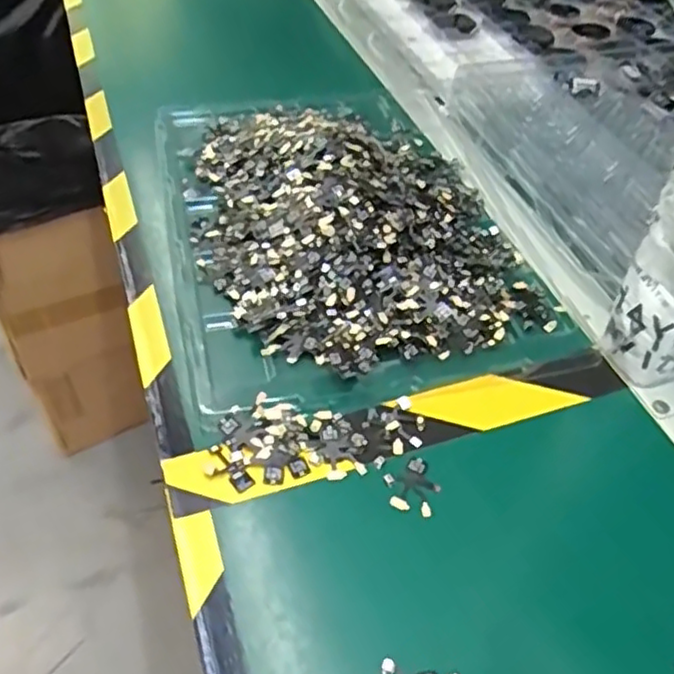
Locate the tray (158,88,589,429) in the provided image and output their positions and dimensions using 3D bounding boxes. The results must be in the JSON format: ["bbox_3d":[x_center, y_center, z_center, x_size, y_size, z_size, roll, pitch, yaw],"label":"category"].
[{"bbox_3d":[-0.002,-0.107,0.549,0.257,0.040,0.367,-9,48,-13],"label":"tray"}]

